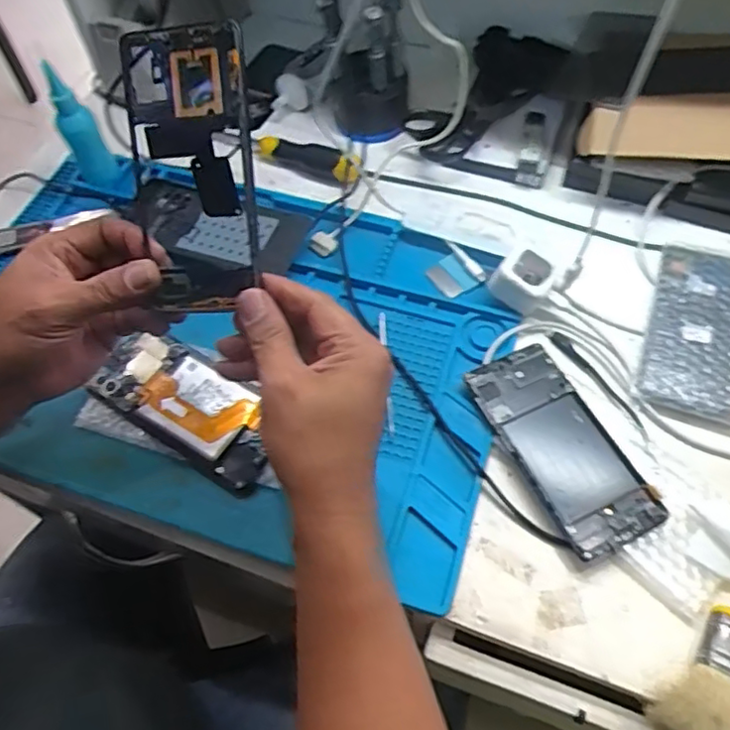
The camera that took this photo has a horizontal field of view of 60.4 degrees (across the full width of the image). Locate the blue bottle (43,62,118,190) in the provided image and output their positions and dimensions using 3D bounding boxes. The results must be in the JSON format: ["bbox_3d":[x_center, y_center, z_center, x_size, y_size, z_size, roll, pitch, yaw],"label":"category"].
[{"bbox_3d":[-0.276,-0.223,0.607,0.038,0.110,0.041,-15,60,-8],"label":"blue bottle"}]

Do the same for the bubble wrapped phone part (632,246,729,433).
[{"bbox_3d":[0.278,-0.031,0.510,0.090,0.013,0.170,19,62,12],"label":"bubble wrapped phone part"}]

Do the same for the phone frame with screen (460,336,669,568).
[{"bbox_3d":[0.144,0.059,0.465,0.072,0.013,0.161,-23,62,-12],"label":"phone frame with screen"}]

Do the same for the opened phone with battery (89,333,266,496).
[{"bbox_3d":[-0.137,0.031,0.491,0.162,0.016,0.069,30,64,17],"label":"opened phone with battery"}]

